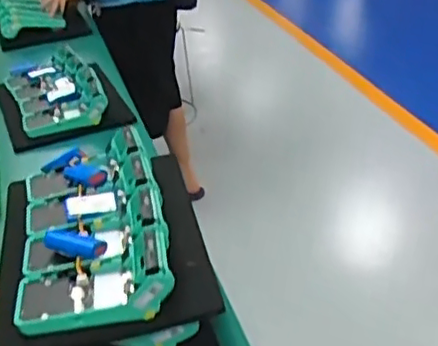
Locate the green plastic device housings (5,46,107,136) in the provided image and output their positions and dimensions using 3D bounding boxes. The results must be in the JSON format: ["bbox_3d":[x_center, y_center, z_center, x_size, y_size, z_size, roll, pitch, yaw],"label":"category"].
[{"bbox_3d":[-0.365,-0.188,1.398,0.168,0.056,0.338,-18,35,-17],"label":"green plastic device housings"}]

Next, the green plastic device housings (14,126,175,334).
[{"bbox_3d":[-0.162,0.054,0.809,0.174,0.060,0.338,-11,34,-7],"label":"green plastic device housings"}]

